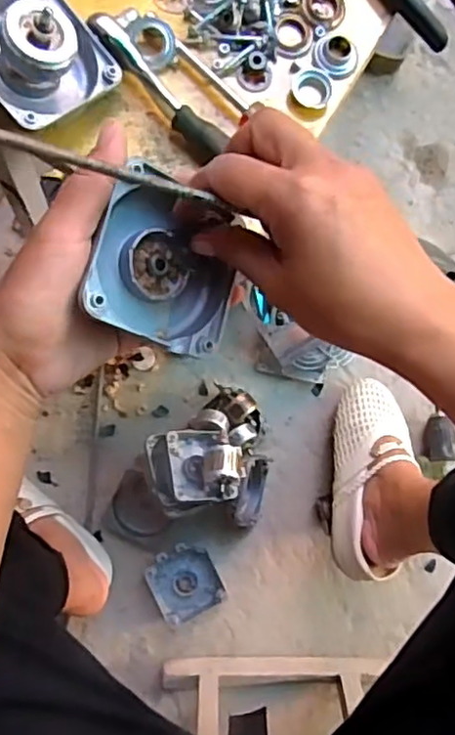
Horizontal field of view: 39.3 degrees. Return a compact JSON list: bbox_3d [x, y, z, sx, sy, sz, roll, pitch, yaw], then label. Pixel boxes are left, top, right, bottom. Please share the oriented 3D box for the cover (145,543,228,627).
[{"bbox_3d":[-0.055,0.273,0.811,0.082,0.031,0.090,-26,88,-6],"label":"cover"}]

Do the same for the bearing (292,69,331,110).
[{"bbox_3d":[0.058,-0.191,0.437,0.027,0.006,0.028,0,84,-5],"label":"bearing"}]

